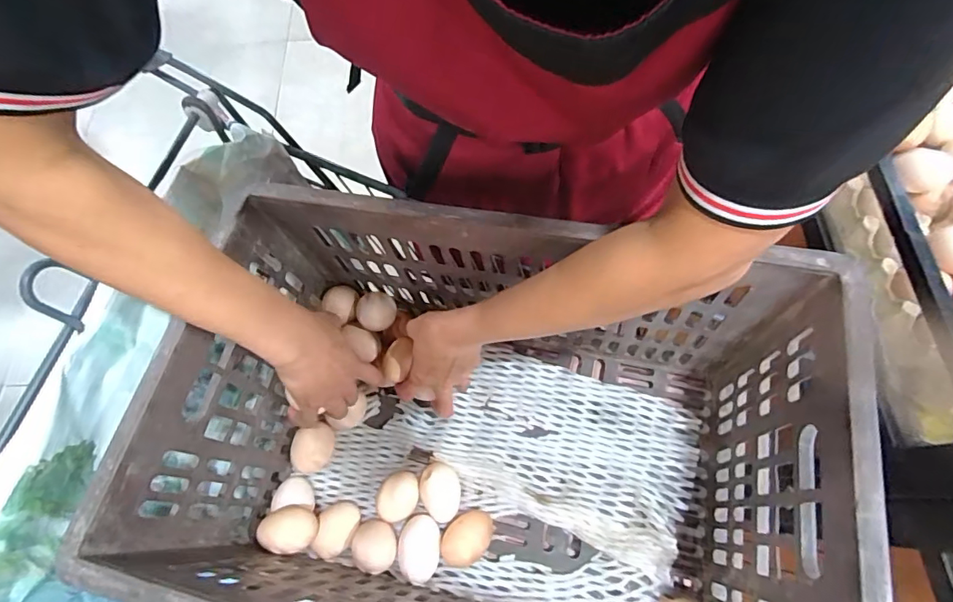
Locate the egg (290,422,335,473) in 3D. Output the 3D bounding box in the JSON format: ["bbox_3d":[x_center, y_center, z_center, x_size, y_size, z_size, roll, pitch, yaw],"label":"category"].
[{"bbox_3d":[-0.177,0.160,0.533,0.038,0.041,0.048,4,68,3],"label":"egg"}]

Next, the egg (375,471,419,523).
[{"bbox_3d":[-0.079,0.201,0.503,0.048,0.047,0.040,-36,72,-13],"label":"egg"}]

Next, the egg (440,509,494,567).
[{"bbox_3d":[-0.010,0.231,0.477,0.057,0.035,0.040,-39,72,-14],"label":"egg"}]

